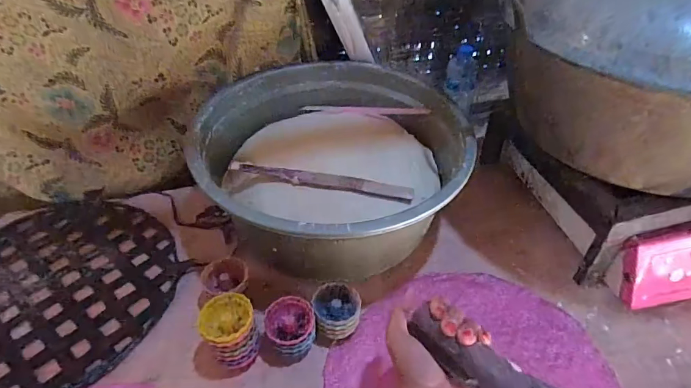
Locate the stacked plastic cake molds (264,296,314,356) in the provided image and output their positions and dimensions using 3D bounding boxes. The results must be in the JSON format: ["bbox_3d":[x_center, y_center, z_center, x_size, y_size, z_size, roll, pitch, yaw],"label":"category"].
[{"bbox_3d":[-0.069,0.173,0.521,0.058,0.056,0.062,1,42,-1],"label":"stacked plastic cake molds"}]

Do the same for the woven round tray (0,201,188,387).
[{"bbox_3d":[-0.432,0.135,0.591,0.344,0.025,0.343,1,42,-1],"label":"woven round tray"}]

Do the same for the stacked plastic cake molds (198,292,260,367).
[{"bbox_3d":[-0.140,0.173,0.505,0.061,0.081,0.072,-14,44,-17],"label":"stacked plastic cake molds"}]

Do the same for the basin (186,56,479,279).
[{"bbox_3d":[-0.018,-0.039,0.668,0.399,0.179,0.384,1,42,-1],"label":"basin"}]

